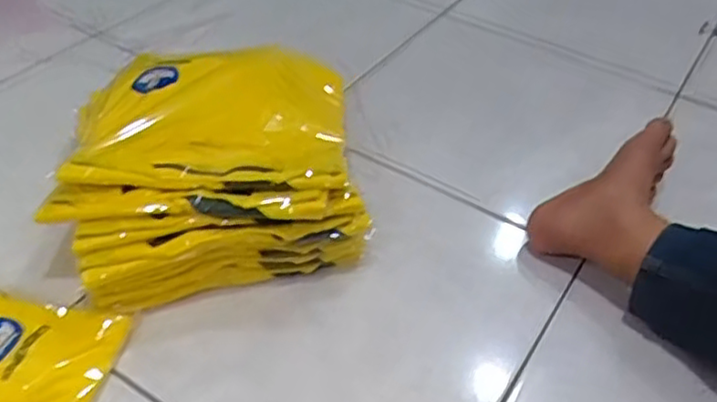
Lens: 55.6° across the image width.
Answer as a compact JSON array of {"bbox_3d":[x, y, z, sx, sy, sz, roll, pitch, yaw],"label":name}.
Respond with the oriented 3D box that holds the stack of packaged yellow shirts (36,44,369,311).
[{"bbox_3d":[-0.164,-0.048,0.752,0.314,0.110,0.327,-4,43,-8],"label":"stack of packaged yellow shirts"}]

